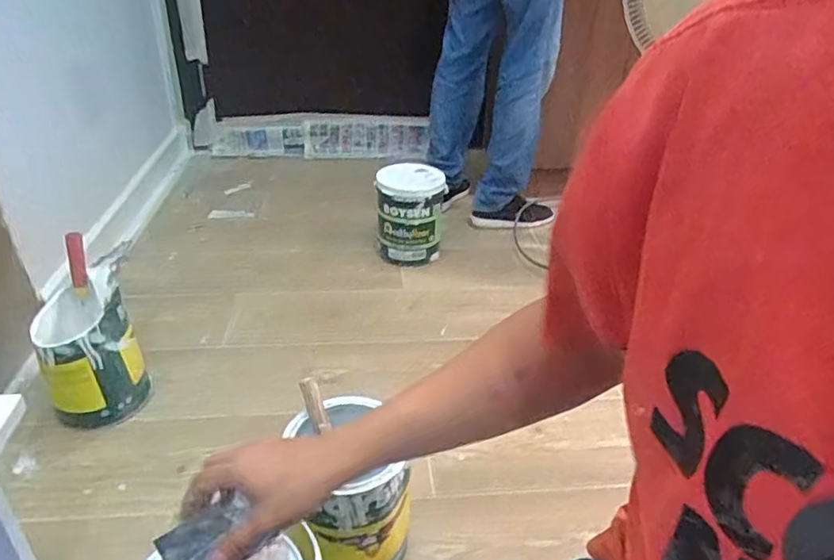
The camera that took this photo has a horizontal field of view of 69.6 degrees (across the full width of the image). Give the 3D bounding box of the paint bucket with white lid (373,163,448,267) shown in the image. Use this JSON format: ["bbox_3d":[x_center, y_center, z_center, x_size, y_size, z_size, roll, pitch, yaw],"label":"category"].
[{"bbox_3d":[-0.021,-0.169,1.584,0.169,0.225,0.159,3,32,-2],"label":"paint bucket with white lid"}]

